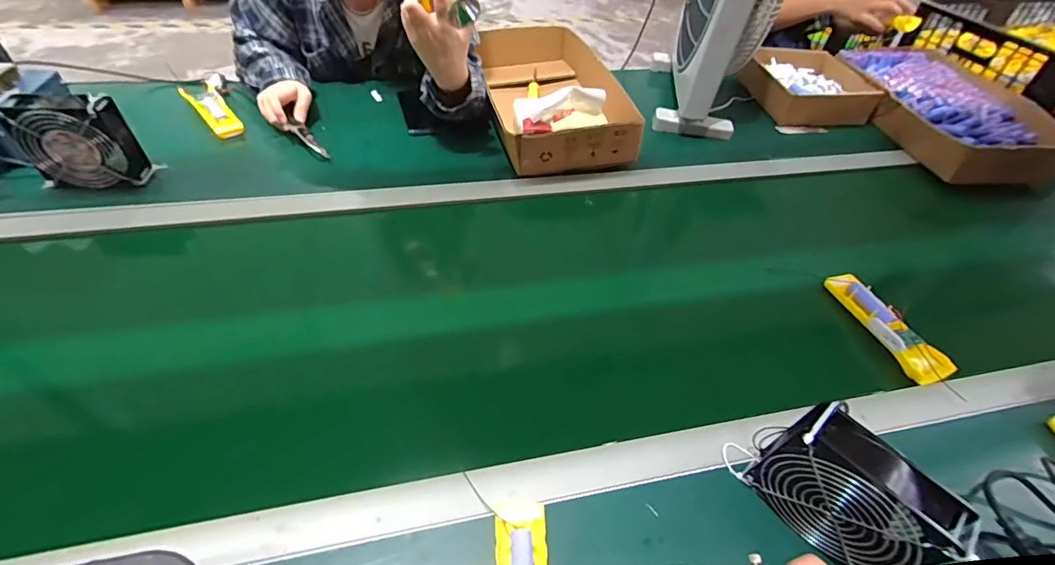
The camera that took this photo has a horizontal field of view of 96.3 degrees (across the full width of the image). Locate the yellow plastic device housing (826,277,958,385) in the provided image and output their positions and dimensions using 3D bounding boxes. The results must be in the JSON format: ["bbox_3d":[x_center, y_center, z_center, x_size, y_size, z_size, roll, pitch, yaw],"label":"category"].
[{"bbox_3d":[0.445,0.050,0.588,0.038,0.036,0.166,-7,49,-11],"label":"yellow plastic device housing"}]

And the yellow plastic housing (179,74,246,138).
[{"bbox_3d":[-0.554,-0.307,0.828,0.057,0.023,0.182,-29,57,-27],"label":"yellow plastic housing"}]

